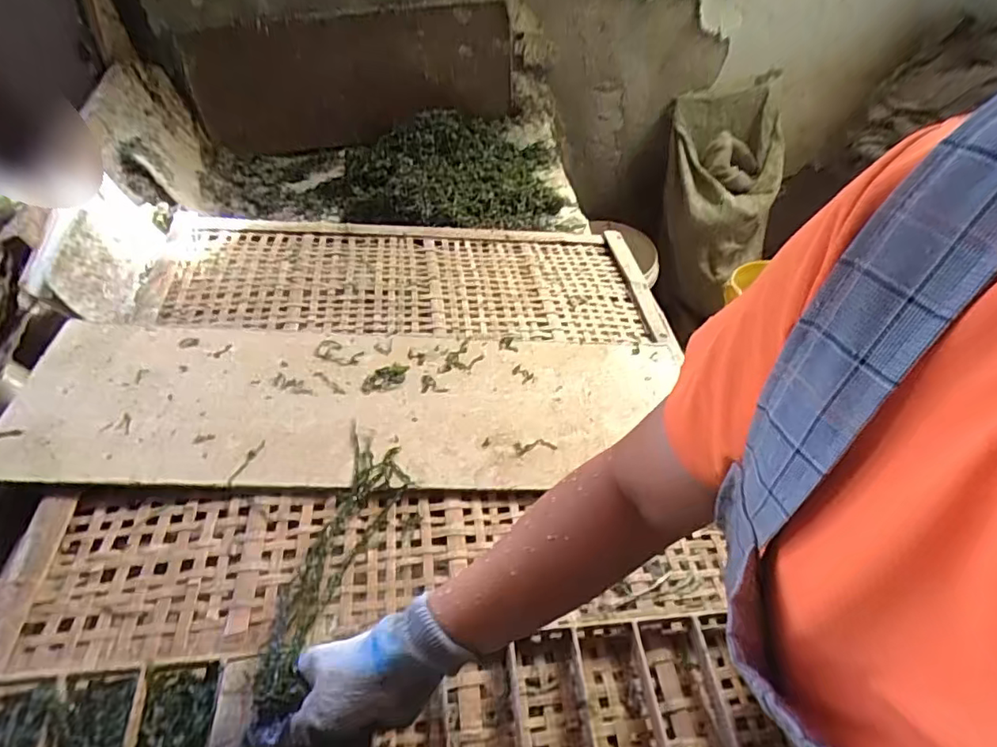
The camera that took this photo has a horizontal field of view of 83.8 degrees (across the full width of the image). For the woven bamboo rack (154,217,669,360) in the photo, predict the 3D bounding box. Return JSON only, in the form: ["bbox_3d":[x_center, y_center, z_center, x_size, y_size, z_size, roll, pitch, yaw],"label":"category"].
[{"bbox_3d":[-0.122,-0.154,0.886,0.746,0.048,0.337,0,47,-12],"label":"woven bamboo rack"}]

